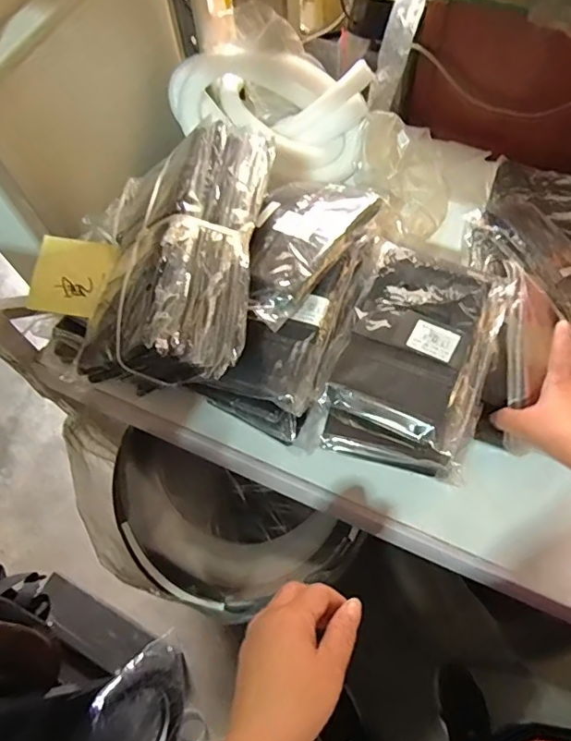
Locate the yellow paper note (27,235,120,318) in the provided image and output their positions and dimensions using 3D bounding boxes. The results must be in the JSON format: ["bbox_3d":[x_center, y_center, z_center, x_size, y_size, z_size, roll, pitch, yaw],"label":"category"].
[{"bbox_3d":[-0.222,-0.099,0.553,0.073,0.006,0.086,11,75,-16],"label":"yellow paper note"}]

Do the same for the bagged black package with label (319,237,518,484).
[{"bbox_3d":[0.128,-0.024,0.506,0.144,0.041,0.236,17,67,11],"label":"bagged black package with label"}]

